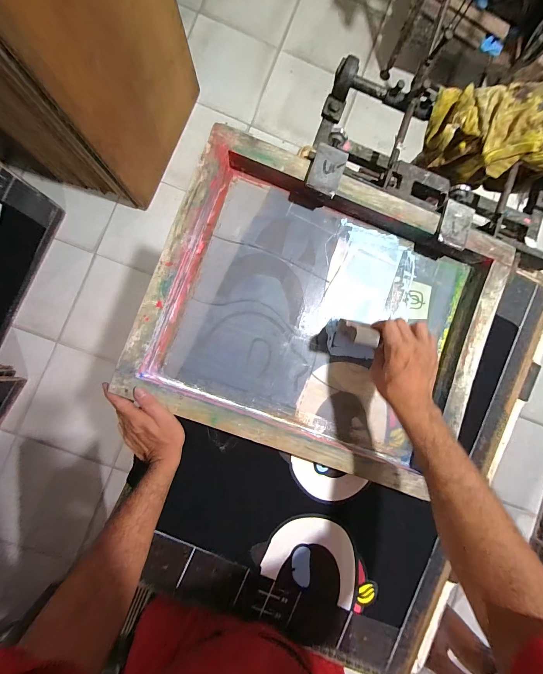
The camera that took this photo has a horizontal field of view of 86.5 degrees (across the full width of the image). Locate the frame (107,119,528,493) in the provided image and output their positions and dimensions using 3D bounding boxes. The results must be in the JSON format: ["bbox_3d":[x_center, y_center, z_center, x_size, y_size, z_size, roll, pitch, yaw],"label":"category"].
[{"bbox_3d":[0.089,-0.042,0.502,0.548,0.049,0.468,20,85,-4],"label":"frame"}]

